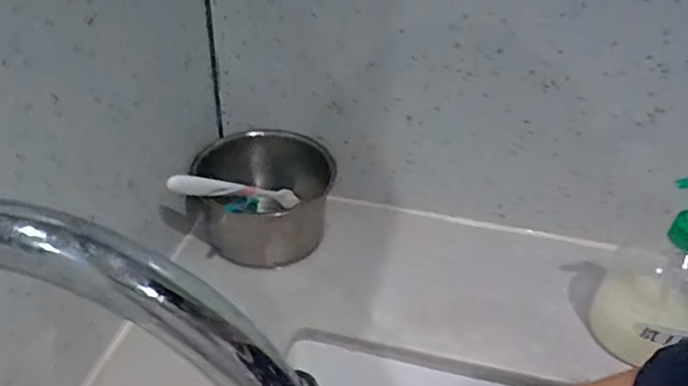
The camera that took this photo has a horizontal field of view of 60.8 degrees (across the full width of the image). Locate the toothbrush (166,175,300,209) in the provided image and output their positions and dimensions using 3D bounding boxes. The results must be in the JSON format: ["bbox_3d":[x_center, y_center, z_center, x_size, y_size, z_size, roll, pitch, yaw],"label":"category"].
[{"bbox_3d":[-0.097,-0.002,0.557,0.022,0.016,0.188,25,6,24],"label":"toothbrush"}]

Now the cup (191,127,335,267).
[{"bbox_3d":[-0.083,-0.001,0.592,0.131,0.075,0.131,9,38,5],"label":"cup"}]

